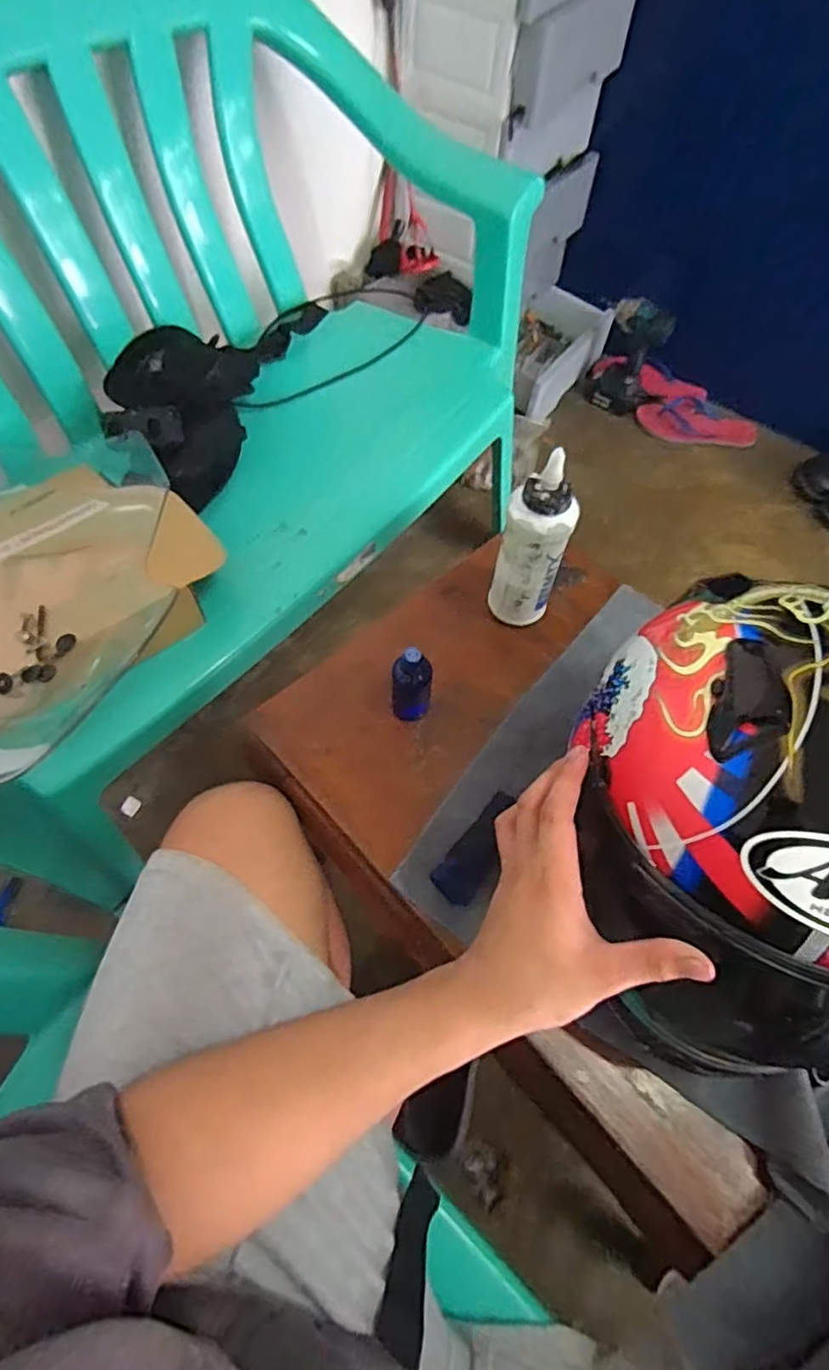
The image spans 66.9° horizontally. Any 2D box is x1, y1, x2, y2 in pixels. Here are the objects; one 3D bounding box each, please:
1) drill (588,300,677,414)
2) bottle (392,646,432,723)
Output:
[{"bbox_3d":[0.483,-0.743,1.438,0.125,0.220,0.063,40,68,17],"label":"drill"},{"bbox_3d":[-0.002,0.002,0.575,0.034,0.091,0.029,1,63,-1],"label":"bottle"}]

